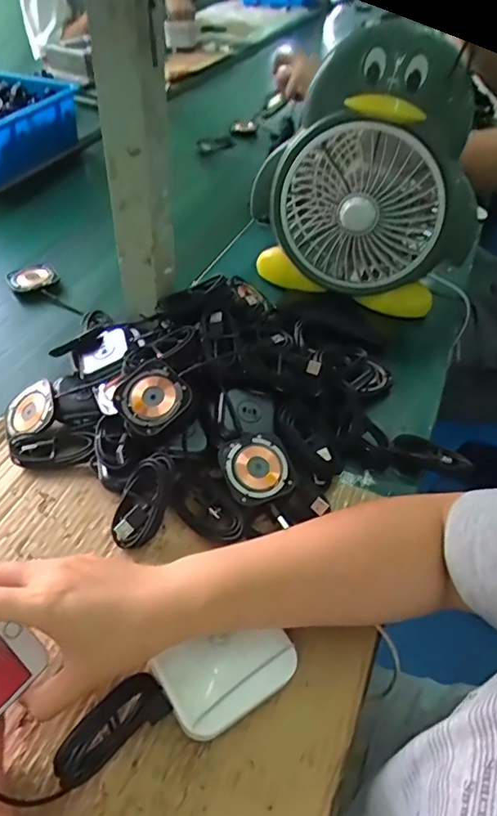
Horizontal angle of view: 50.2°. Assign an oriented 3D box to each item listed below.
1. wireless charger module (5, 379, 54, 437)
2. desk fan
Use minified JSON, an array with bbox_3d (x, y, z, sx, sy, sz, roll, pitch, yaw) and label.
[{"bbox_3d":[-0.212,0.003,0.513,0.058,0.011,0.054,-40,60,-1],"label":"wireless charger module"},{"bbox_3d":[0.151,-0.277,0.656,0.256,0.281,0.163,21,49,16],"label":"desk fan"}]

